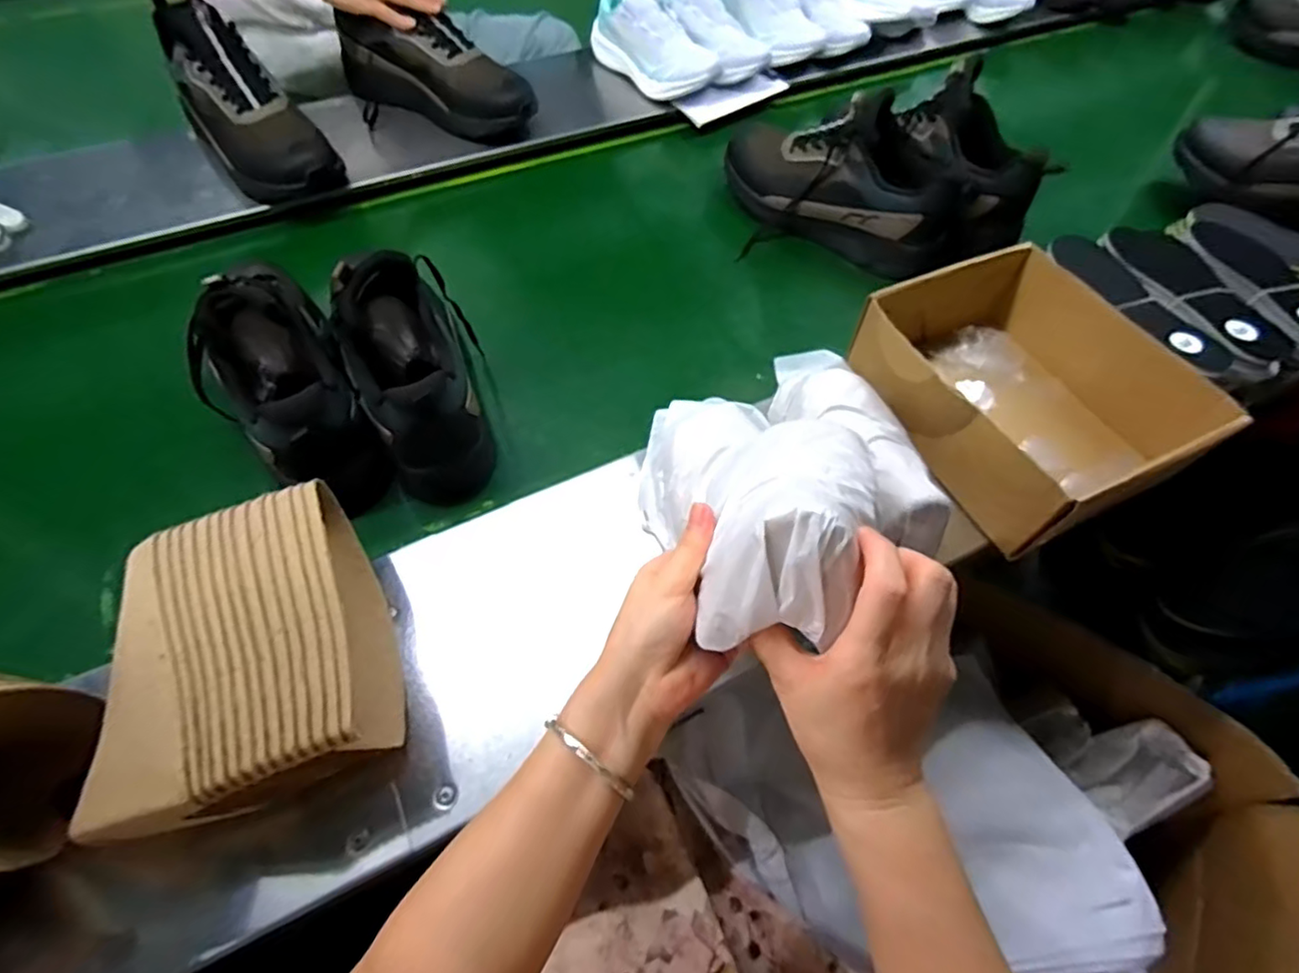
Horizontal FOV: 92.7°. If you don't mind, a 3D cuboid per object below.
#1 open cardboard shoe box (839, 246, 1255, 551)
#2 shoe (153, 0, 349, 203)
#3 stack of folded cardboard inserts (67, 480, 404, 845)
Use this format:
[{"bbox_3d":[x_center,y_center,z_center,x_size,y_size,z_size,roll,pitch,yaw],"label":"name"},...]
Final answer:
[{"bbox_3d":[0.358,-0.093,0.608,0.225,0.095,0.275,-22,61,-15],"label":"open cardboard shoe box"},{"bbox_3d":[-0.526,-0.491,0.806,0.116,0.167,0.288,-37,66,-22],"label":"shoe"},{"bbox_3d":[-0.279,0.125,0.432,0.180,0.123,0.189,-22,61,-15],"label":"stack of folded cardboard inserts"}]

